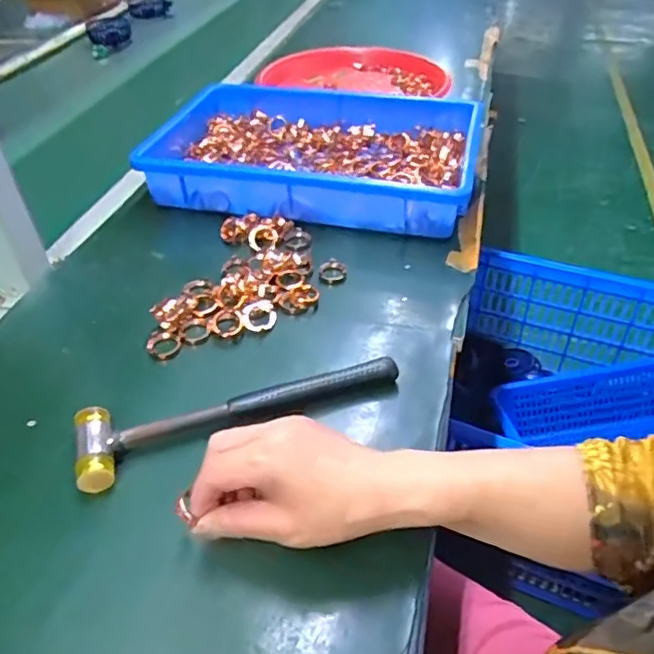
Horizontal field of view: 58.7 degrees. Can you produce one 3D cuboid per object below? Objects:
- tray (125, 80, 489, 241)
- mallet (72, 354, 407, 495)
[{"bbox_3d":[-0.016,-0.210,0.692,0.357,0.066,0.236,9,45,10],"label":"tray"},{"bbox_3d":[-0.063,0.060,0.439,0.237,0.023,0.057,-16,46,-15],"label":"mallet"}]

